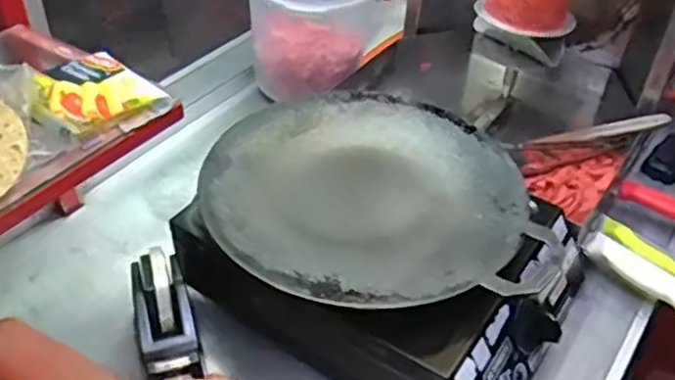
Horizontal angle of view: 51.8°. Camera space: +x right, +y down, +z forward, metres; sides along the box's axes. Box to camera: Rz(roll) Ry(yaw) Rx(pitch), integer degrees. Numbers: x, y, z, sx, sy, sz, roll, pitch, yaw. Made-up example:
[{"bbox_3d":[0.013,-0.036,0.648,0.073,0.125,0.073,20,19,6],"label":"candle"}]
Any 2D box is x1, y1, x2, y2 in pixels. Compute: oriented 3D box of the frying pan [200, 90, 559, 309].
[{"bbox_3d":[0.029,0.001,0.733,0.328,0.034,0.312,-4,40,-8],"label":"frying pan"}]

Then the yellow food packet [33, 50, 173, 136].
[{"bbox_3d":[-0.216,-0.084,0.610,0.095,0.023,0.095,26,45,25],"label":"yellow food packet"}]

